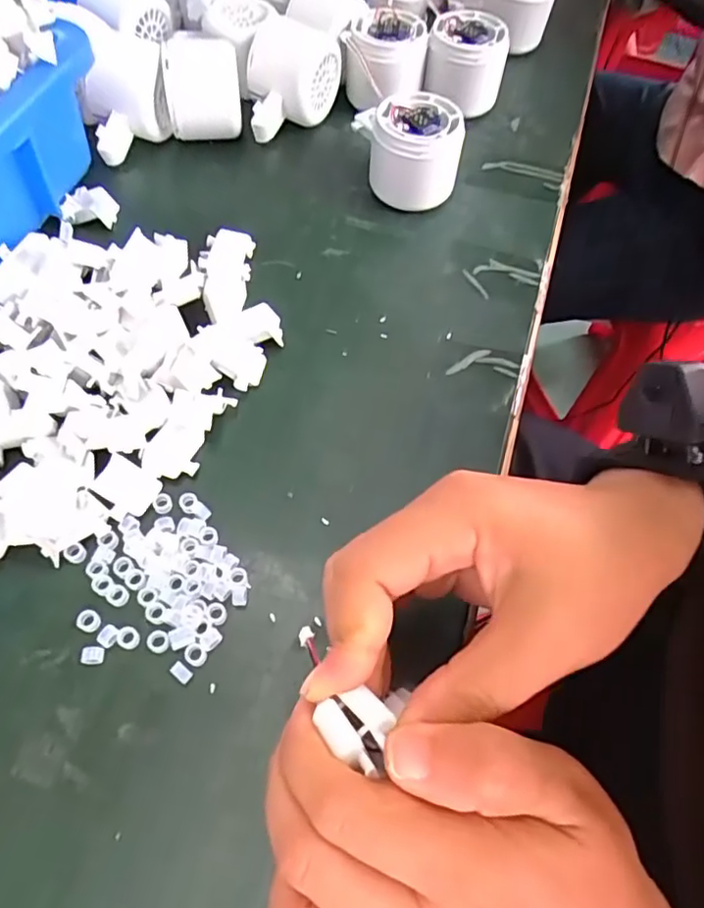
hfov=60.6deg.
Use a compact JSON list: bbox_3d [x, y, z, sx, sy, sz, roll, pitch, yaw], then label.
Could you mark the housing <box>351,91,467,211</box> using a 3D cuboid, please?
[{"bbox_3d":[0.037,-0.206,0.405,0.069,0.054,0.069,1,60,-2],"label":"housing"}]

